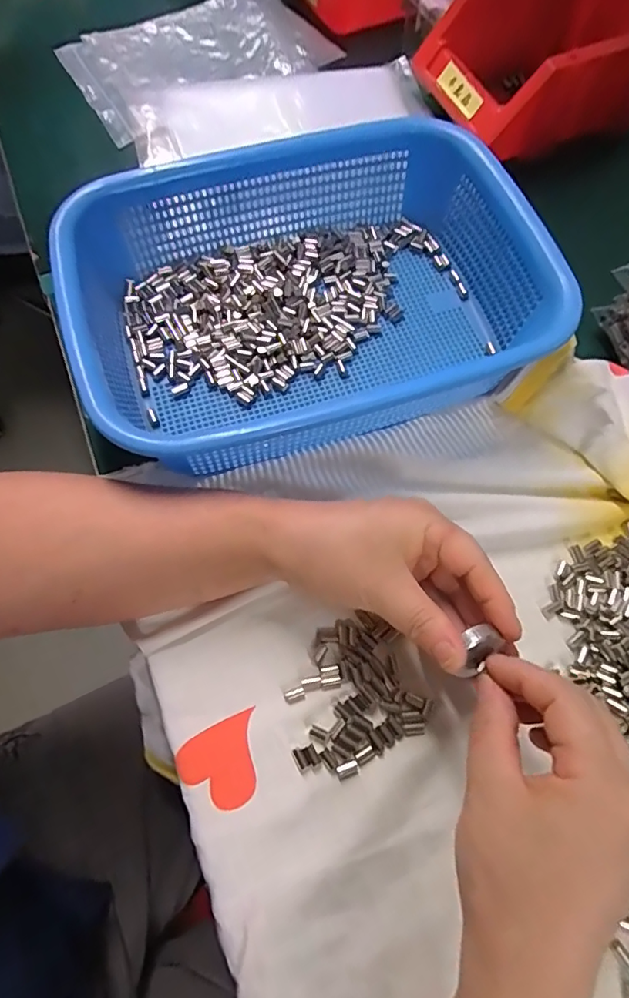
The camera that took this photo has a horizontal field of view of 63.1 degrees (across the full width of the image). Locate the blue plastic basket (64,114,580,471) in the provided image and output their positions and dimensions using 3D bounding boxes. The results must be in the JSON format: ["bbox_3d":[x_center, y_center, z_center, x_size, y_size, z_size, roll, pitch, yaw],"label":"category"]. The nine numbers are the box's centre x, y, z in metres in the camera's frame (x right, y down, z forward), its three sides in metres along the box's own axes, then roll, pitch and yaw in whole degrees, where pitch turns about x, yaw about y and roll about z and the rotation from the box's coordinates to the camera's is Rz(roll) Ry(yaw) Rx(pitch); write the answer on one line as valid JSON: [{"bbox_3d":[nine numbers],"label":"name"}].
[{"bbox_3d":[0.000,-0.135,0.332,0.284,0.065,0.199,-18,71,-6],"label":"blue plastic basket"}]

